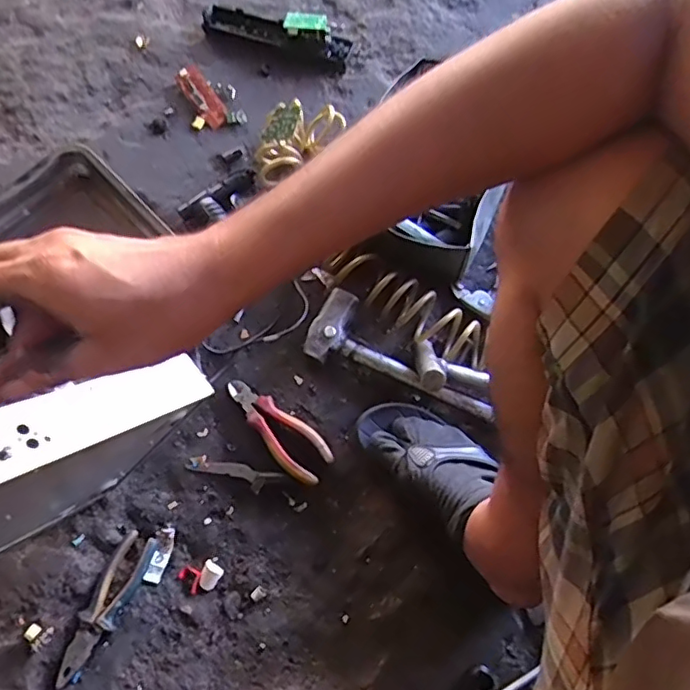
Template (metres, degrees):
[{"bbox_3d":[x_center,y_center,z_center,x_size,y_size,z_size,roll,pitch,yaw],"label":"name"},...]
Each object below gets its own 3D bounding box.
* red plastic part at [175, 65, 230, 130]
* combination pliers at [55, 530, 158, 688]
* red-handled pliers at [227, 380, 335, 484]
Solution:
[{"bbox_3d":[-0.237,-0.417,0.960,0.044,0.023,0.118,-33,75,-13],"label":"red plastic part"},{"bbox_3d":[-0.290,0.317,0.691,0.046,0.016,0.175,21,71,4],"label":"combination pliers"},{"bbox_3d":[-0.092,0.109,0.770,0.177,0.022,0.060,43,74,12],"label":"red-handled pliers"}]

